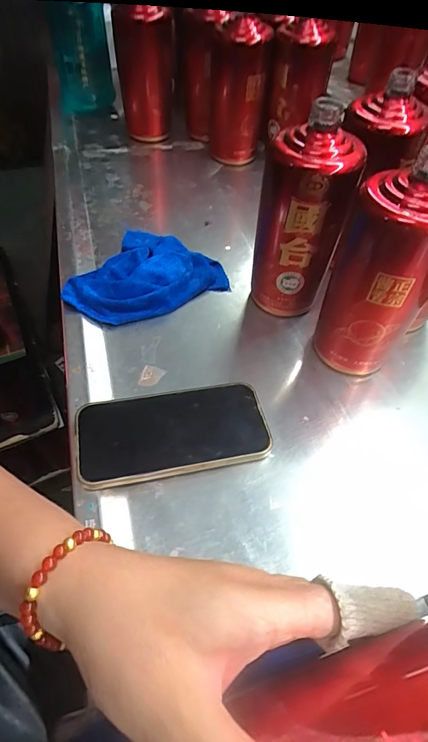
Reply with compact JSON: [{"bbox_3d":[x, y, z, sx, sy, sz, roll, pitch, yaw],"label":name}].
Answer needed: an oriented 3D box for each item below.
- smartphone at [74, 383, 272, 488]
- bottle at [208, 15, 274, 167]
[{"bbox_3d":[-0.035,0.050,0.347,0.157,0.013,0.079,-8,52,-11],"label":"smartphone"},{"bbox_3d":[0.033,-0.398,0.599,0.083,0.191,0.081,-3,52,0],"label":"bottle"}]

